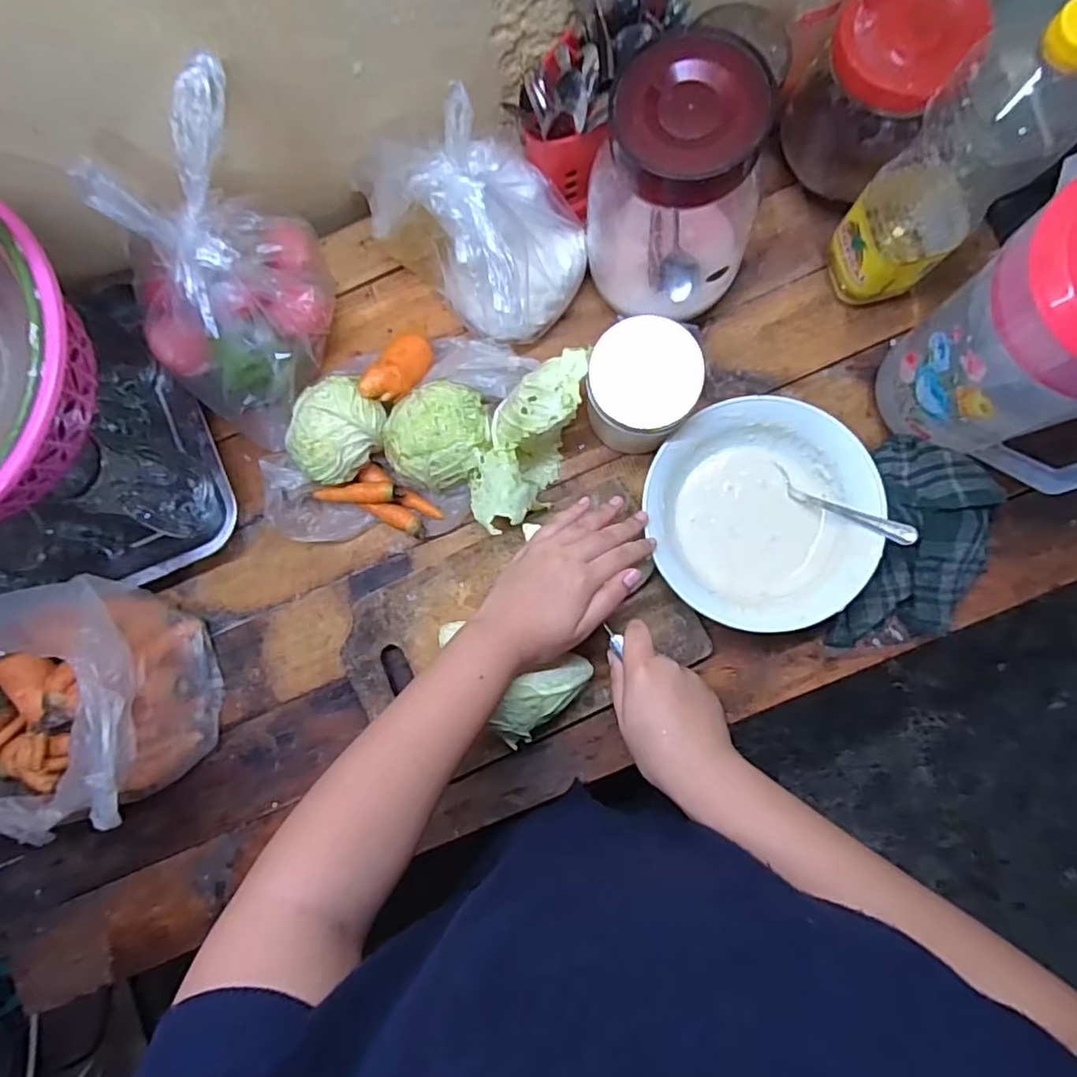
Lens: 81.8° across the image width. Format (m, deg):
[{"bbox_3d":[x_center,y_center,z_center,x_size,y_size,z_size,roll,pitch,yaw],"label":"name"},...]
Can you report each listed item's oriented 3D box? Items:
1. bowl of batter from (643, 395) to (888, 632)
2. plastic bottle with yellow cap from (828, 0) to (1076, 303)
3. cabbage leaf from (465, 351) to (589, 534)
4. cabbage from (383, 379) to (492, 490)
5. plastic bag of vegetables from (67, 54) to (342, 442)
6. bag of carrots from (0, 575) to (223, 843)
[{"bbox_3d":[0.183,-0.021,0.526,0.183,0.059,0.179,0,85,3],"label":"bowl of batter"},{"bbox_3d":[0.292,-0.254,0.440,0.078,0.261,0.065,-25,84,0],"label":"plastic bottle with yellow cap"},{"bbox_3d":[-0.013,-0.078,0.522,0.065,0.093,0.145,20,86,5],"label":"cabbage leaf"},{"bbox_3d":[-0.086,-0.090,0.544,0.088,0.065,0.083,0,85,3],"label":"cabbage"},{"bbox_3d":[-0.247,-0.205,0.501,0.160,0.163,0.163,-35,84,-1],"label":"plastic bag of vegetables"},{"bbox_3d":[-0.431,0.143,0.460,0.262,0.248,0.182,-16,84,1],"label":"bag of carrots"}]

